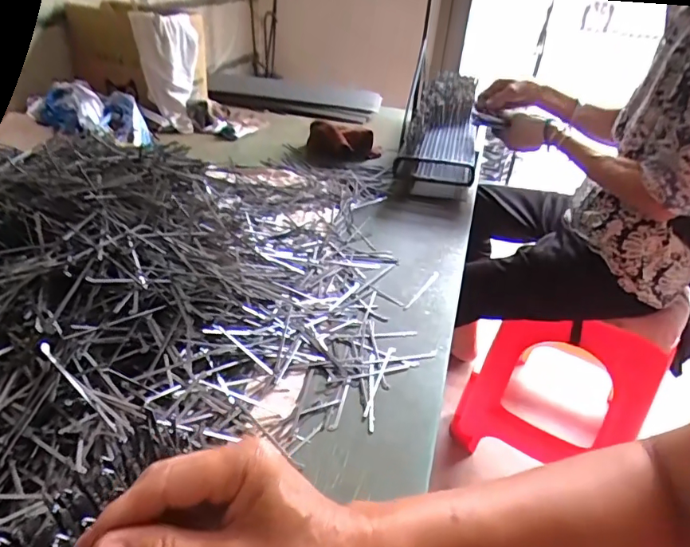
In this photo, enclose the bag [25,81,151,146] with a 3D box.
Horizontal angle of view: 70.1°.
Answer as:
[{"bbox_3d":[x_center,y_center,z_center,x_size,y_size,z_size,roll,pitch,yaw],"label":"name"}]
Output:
[{"bbox_3d":[-0.573,-0.360,1.109,0.226,0.099,0.187,-13,38,-28],"label":"bag"}]

